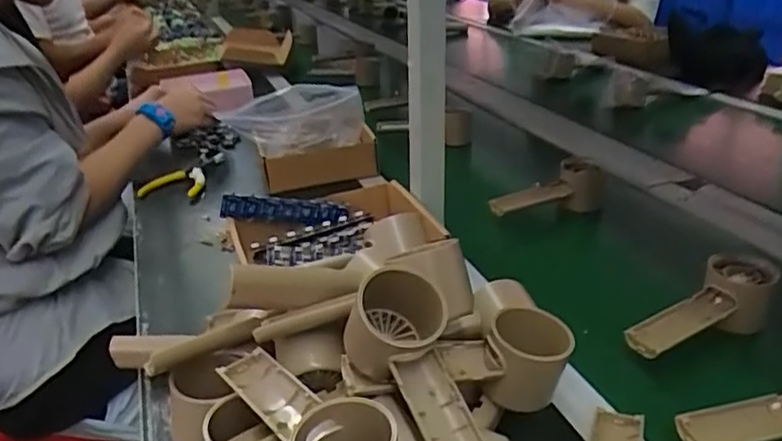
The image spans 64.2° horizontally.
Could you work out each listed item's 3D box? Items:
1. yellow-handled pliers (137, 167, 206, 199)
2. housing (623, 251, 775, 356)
[{"bbox_3d":[-0.317,-0.050,0.900,0.093,0.013,0.094,-8,28,-11],"label":"yellow-handled pliers"},{"bbox_3d":[0.278,0.079,0.546,0.160,0.047,0.051,-21,32,-28],"label":"housing"}]

